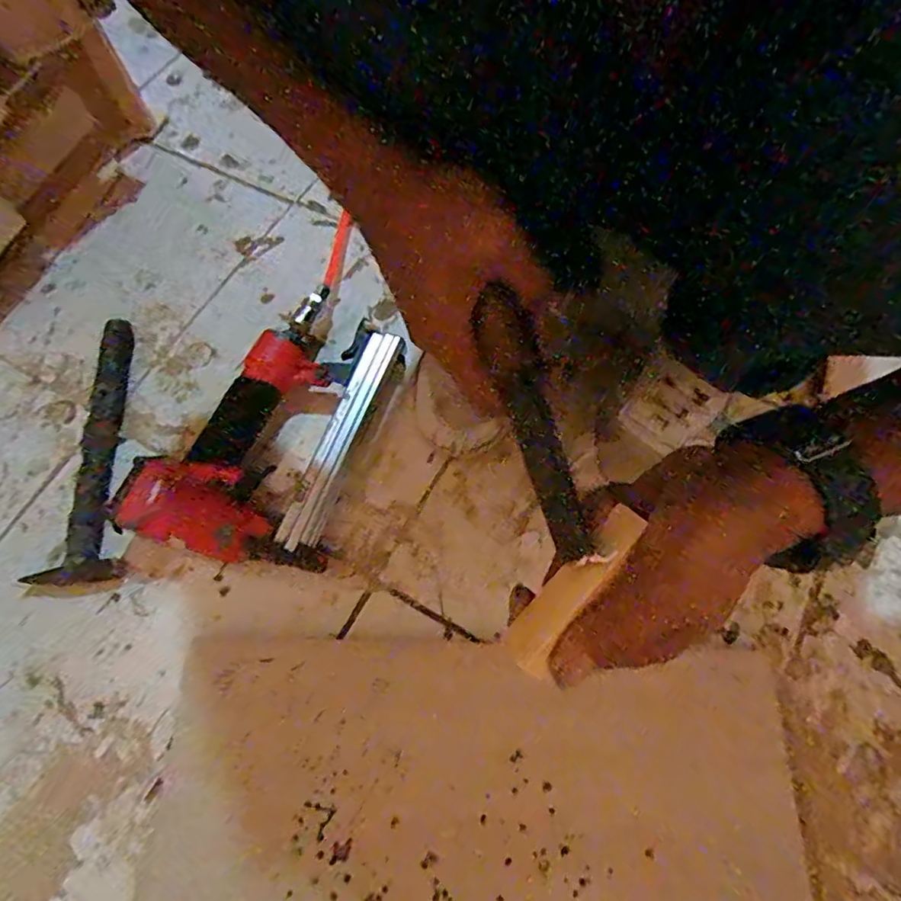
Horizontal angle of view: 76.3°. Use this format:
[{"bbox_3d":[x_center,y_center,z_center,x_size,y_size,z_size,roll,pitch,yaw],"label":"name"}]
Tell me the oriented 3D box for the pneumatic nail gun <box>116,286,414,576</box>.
[{"bbox_3d":[-0.144,-0.024,0.486,0.152,0.050,0.248,17,69,10],"label":"pneumatic nail gun"}]

